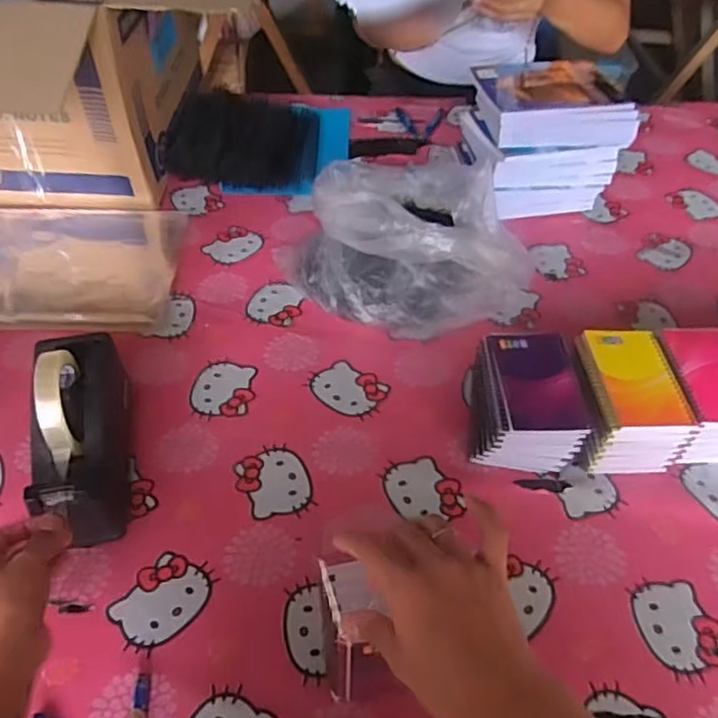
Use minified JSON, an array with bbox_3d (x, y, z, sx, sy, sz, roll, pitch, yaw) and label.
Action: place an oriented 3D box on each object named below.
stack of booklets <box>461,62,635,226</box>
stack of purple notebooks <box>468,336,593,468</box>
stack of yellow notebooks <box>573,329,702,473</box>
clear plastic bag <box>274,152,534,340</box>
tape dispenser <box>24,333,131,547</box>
[{"bbox_3d":[0.269,-0.328,0.957,0.211,0.172,0.167,-11,49,-13],"label":"stack of booklets"},{"bbox_3d":[0.179,0.047,0.671,0.101,0.086,0.120,4,47,1],"label":"stack of purple notebooks"},{"bbox_3d":[0.284,0.045,0.679,0.096,0.088,0.133,-2,48,-5],"label":"stack of yellow notebooks"},{"bbox_3d":[0.066,-0.150,0.798,0.246,0.158,0.273,-25,53,-24],"label":"clear plastic bag"},{"bbox_3d":[-0.274,0.067,0.617,0.073,0.127,0.209,-8,48,-10],"label":"tape dispenser"}]

